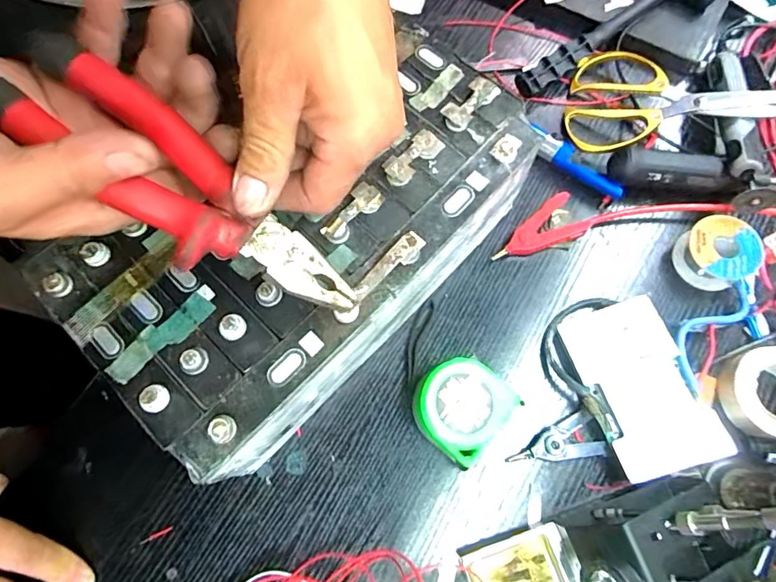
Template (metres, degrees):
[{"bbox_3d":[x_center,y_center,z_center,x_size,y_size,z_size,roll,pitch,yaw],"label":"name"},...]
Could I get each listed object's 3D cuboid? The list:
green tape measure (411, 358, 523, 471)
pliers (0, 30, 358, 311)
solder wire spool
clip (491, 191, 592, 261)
[{"bbox_3d":[0.050,0.083,0.344,0.062,0.041,0.063,40,77,12],"label":"green tape measure"},{"bbox_3d":[-0.100,-0.047,0.241,0.188,0.028,0.054,39,77,-13],"label":"pliers"},{"bbox_3d":[0.265,-0.029,0.385,0.048,0.035,0.050,0,73,1],"label":"solder wire spool"},{"bbox_3d":[0.126,-0.048,0.402,0.083,0.015,0.039,-28,74,-8],"label":"clip"}]

